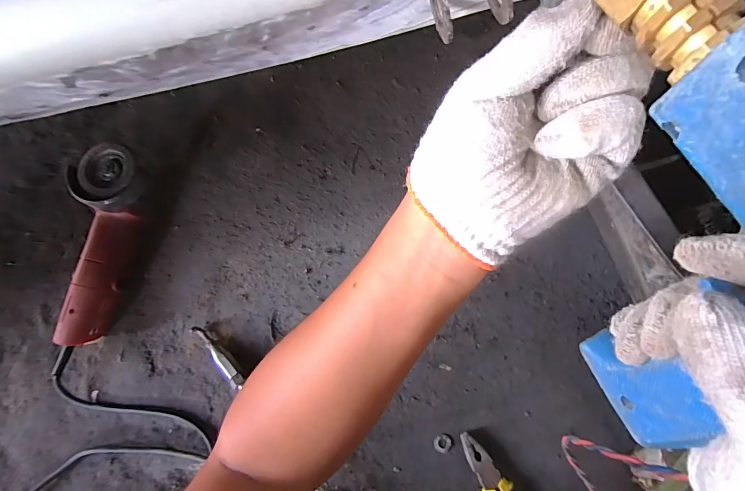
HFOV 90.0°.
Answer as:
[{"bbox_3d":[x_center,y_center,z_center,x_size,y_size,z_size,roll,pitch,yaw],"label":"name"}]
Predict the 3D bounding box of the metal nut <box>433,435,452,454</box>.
[{"bbox_3d":[0.096,0.269,0.506,0.022,0.004,0.023,0,75,0],"label":"metal nut"}]

